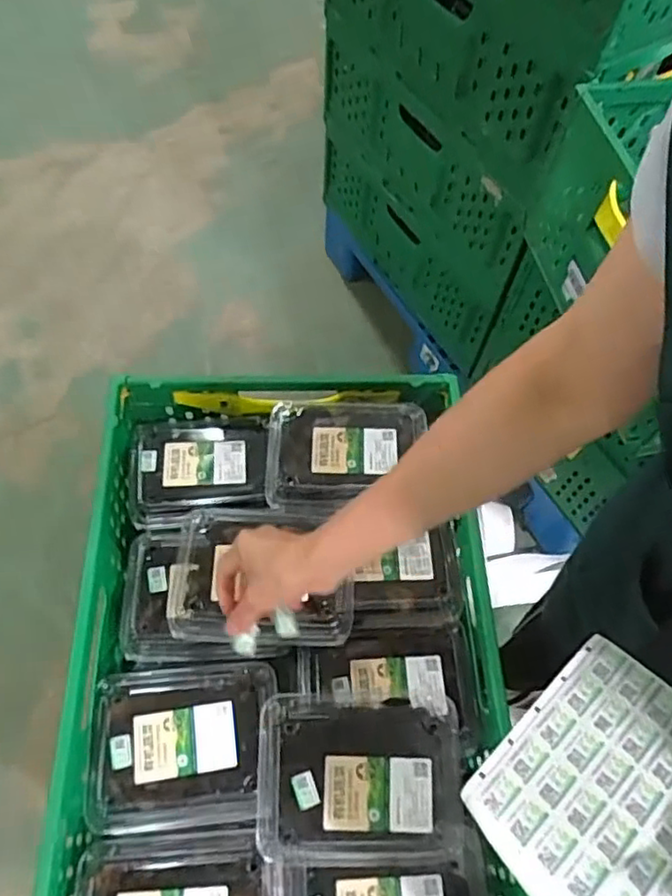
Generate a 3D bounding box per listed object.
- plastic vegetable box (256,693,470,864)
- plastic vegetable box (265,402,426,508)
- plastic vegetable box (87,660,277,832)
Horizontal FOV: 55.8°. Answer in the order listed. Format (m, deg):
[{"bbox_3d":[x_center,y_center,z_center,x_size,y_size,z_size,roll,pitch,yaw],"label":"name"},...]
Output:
[{"bbox_3d":[0.021,0.287,0.559,0.180,0.051,0.129,2,62,-2],"label":"plastic vegetable box"},{"bbox_3d":[0.011,0.002,0.694,0.179,0.044,0.131,-2,63,-4],"label":"plastic vegetable box"},{"bbox_3d":[-0.141,0.281,0.598,0.171,0.044,0.143,-4,63,-5],"label":"plastic vegetable box"}]

